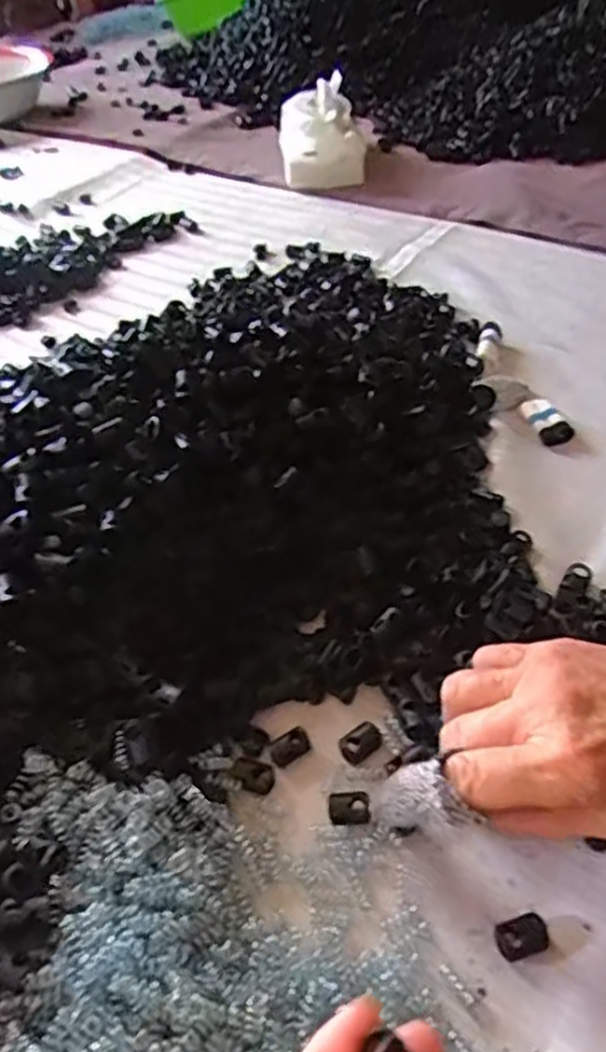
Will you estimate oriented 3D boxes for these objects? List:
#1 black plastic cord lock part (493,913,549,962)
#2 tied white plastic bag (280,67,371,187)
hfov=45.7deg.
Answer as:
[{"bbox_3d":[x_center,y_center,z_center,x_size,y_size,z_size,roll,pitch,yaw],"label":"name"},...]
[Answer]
[{"bbox_3d":[0.087,0.162,0.284,0.021,0.006,0.014,-16,46,-9],"label":"black plastic cord lock part"},{"bbox_3d":[0.023,-0.445,0.811,0.096,0.075,0.131,-2,45,5],"label":"tied white plastic bag"}]

